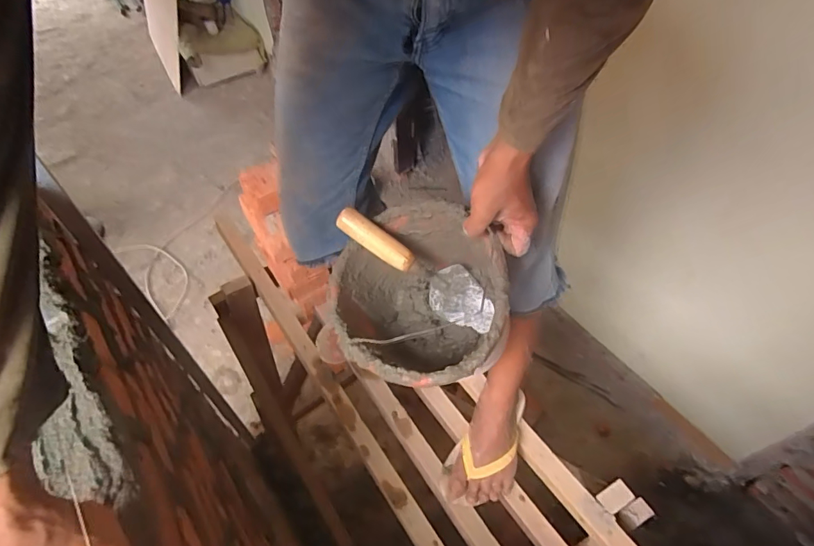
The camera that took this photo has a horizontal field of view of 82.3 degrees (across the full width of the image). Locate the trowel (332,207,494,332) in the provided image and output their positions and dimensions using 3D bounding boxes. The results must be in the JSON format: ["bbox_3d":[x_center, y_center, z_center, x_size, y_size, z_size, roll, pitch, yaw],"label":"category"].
[{"bbox_3d":[0.015,-0.006,0.646,0.260,0.053,0.064,34,55,-10],"label":"trowel"}]

